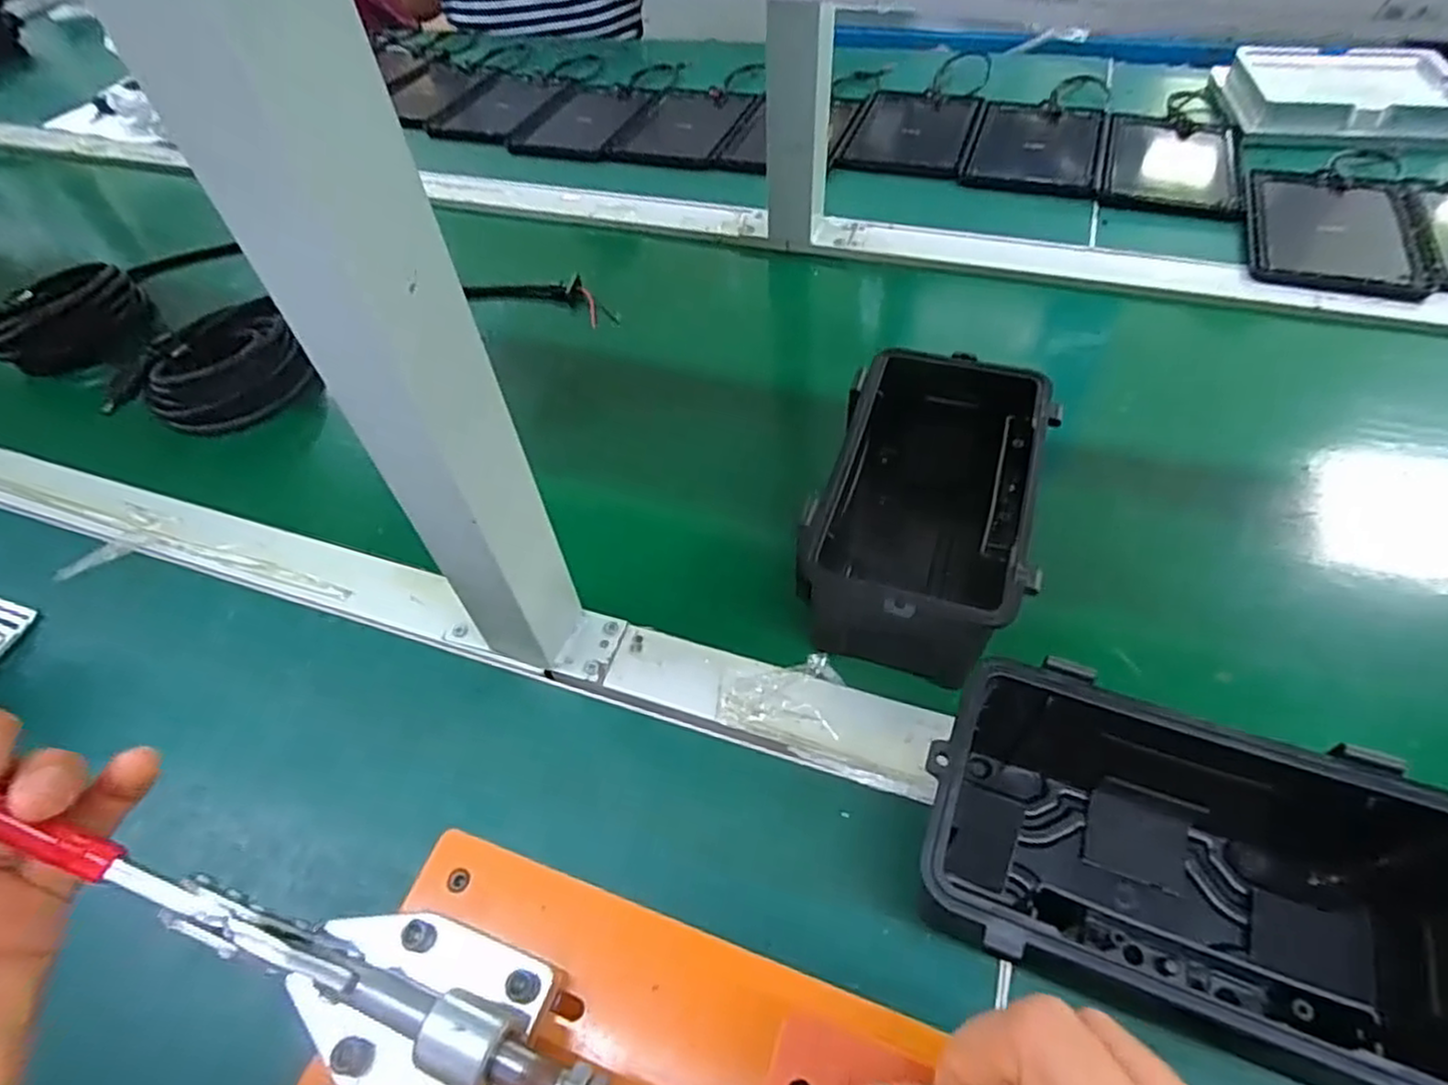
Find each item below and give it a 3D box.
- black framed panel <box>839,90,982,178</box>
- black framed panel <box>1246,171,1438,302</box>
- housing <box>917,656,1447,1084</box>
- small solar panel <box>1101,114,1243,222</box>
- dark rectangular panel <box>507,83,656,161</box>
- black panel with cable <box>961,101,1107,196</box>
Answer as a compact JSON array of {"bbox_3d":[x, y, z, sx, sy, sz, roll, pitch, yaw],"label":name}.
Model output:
[{"bbox_3d":[0.191,-0.414,0.732,0.114,0.008,0.184,14,56,15],"label":"black framed panel"},{"bbox_3d":[0.487,-0.253,0.584,0.118,0.011,0.167,12,55,14],"label":"black framed panel"},{"bbox_3d":[0.168,0.128,0.280,0.180,0.086,0.111,16,56,17],"label":"housing"},{"bbox_3d":[0.410,-0.346,0.667,0.114,0.017,0.172,16,56,17],"label":"small solar panel"},{"bbox_3d":[-0.160,-0.486,0.827,0.115,0.009,0.162,16,56,16],"label":"dark rectangular panel"},{"bbox_3d":[0.302,-0.386,0.701,0.115,0.007,0.161,14,56,15],"label":"black panel with cable"}]

